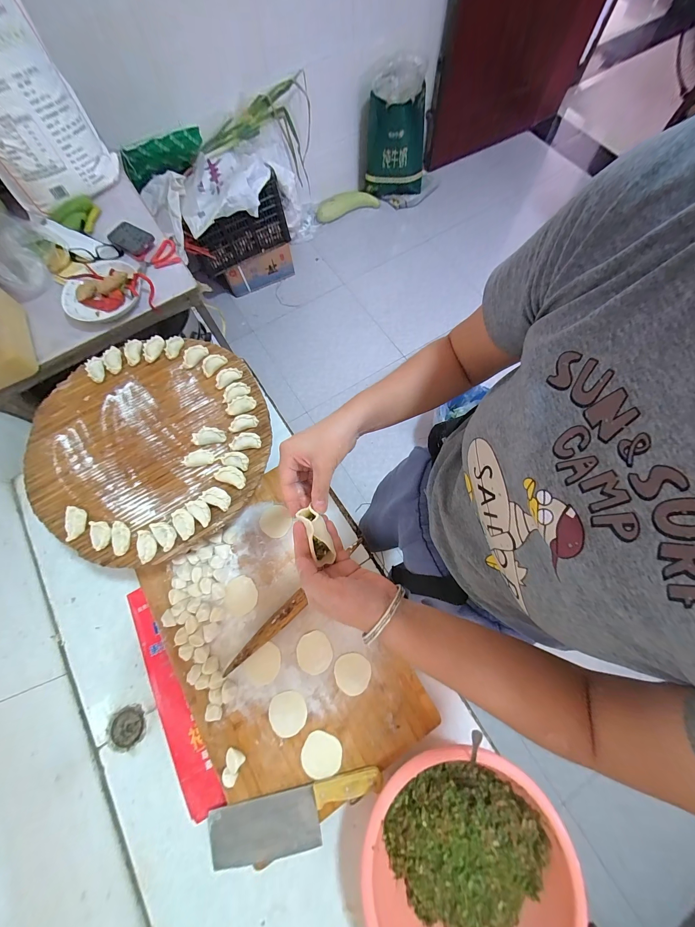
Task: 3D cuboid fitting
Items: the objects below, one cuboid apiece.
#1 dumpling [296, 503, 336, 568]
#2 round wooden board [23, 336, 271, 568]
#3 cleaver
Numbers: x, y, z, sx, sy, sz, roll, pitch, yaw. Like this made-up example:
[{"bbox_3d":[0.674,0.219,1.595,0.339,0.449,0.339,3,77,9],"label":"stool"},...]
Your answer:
[{"bbox_3d":[-0.033,0.079,0.332,0.024,0.023,0.062,-23,82,-5],"label":"dumpling"},{"bbox_3d":[-0.385,-0.049,0.576,0.441,0.030,0.434,-1,73,2],"label":"round wooden board"},{"bbox_3d":[-0.081,0.569,0.478,0.281,0.034,0.079,-14,73,-2],"label":"cleaver"}]

